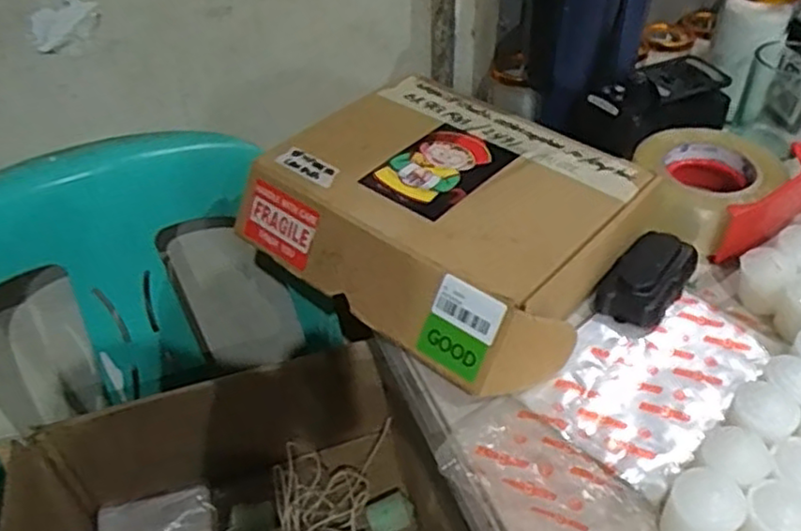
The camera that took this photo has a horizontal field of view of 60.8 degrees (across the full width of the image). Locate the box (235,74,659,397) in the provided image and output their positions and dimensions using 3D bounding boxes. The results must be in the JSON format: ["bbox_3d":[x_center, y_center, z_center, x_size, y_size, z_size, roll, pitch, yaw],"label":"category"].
[{"bbox_3d":[0.041,-0.048,0.560,0.279,0.063,0.233,30,51,30],"label":"box"}]

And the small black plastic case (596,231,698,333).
[{"bbox_3d":[0.198,0.005,0.545,0.052,0.028,0.107,27,50,28],"label":"small black plastic case"}]

